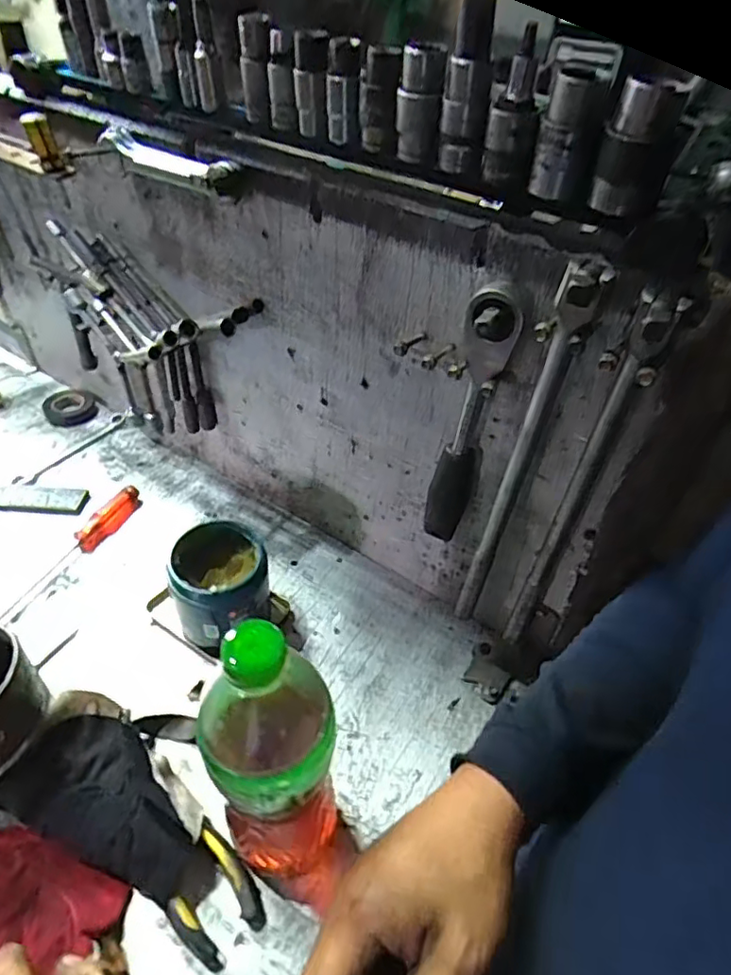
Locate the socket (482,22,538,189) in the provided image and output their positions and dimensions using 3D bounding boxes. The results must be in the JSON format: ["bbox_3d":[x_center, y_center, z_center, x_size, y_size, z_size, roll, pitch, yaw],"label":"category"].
[{"bbox_3d":[0.084,-0.211,0.327,0.026,0.075,0.022,11,43,5],"label":"socket"}]

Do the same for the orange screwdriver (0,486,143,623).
[{"bbox_3d":[-0.319,0.067,0.644,0.028,0.027,0.197,21,45,14],"label":"orange screwdriver"}]

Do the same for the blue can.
[{"bbox_3d":[-0.139,0.099,0.566,0.085,0.106,0.093,4,43,-3],"label":"blue can"}]

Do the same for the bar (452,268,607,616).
[{"bbox_3d":[0.110,0.000,0.440,0.021,0.341,0.031,18,44,12],"label":"bar"}]

